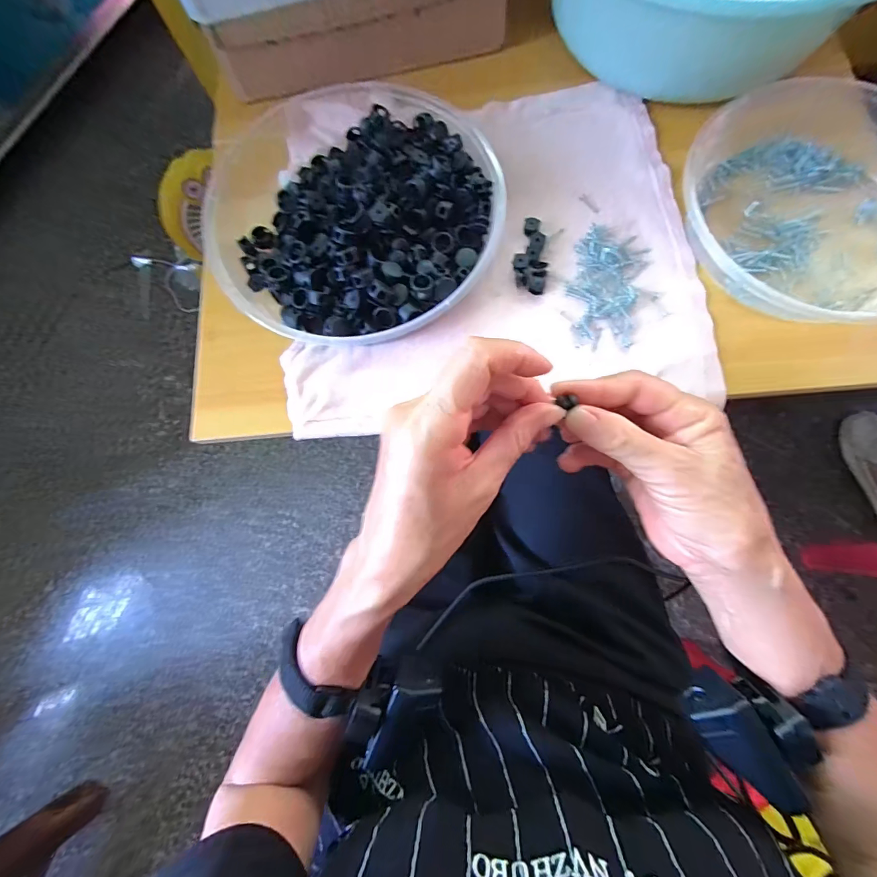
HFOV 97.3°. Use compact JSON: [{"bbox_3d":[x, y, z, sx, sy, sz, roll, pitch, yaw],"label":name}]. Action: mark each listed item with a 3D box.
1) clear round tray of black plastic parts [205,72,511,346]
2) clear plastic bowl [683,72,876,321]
[{"bbox_3d":[-0.068,-0.198,0.316,0.237,0.041,0.248,6,78,4],"label":"clear round tray of black plastic parts"},{"bbox_3d":[0.300,-0.185,0.300,0.213,0.044,0.203,-1,77,3],"label":"clear plastic bowl"}]

